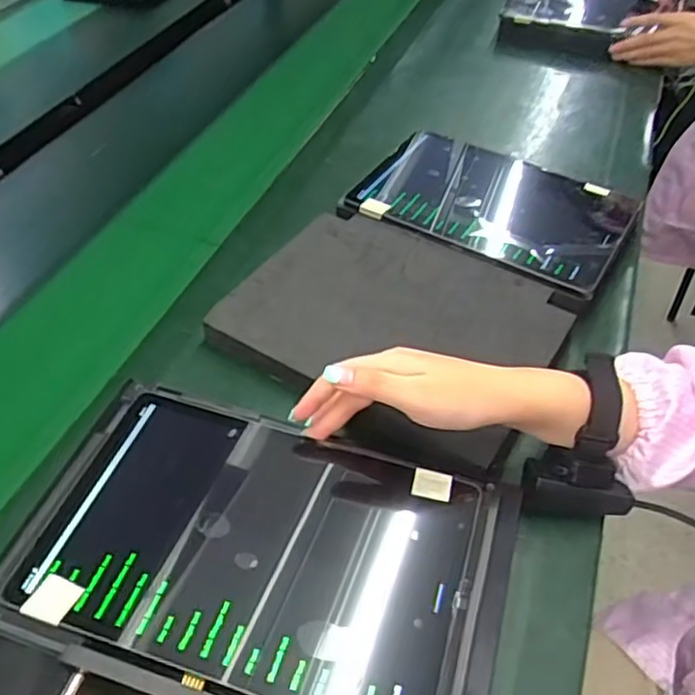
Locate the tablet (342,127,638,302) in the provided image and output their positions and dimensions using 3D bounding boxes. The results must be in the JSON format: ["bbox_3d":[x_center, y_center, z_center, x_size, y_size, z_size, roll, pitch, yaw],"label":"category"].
[{"bbox_3d":[0.149,-0.151,0.682,0.254,0.016,0.183,25,50,19],"label":"tablet"}]

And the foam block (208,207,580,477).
[{"bbox_3d":[0.039,-0.020,0.576,0.254,0.036,0.212,26,51,20],"label":"foam block"}]

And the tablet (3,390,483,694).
[{"bbox_3d":[-0.057,0.119,0.422,0.253,0.011,0.167,15,48,11],"label":"tablet"}]

